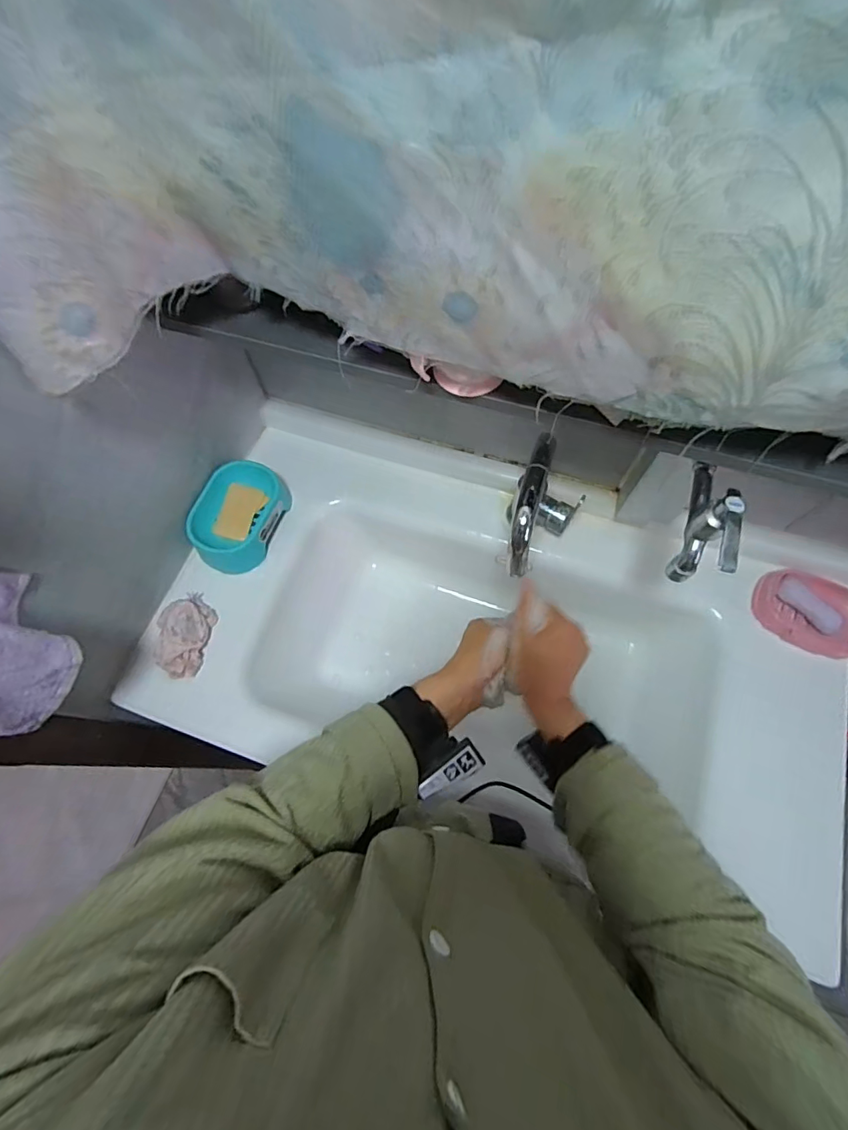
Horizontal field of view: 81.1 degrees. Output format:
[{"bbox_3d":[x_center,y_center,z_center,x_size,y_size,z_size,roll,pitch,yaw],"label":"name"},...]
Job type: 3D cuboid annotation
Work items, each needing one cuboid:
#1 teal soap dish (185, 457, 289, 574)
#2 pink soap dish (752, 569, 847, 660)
[{"bbox_3d":[-0.274,-0.067,0.742,0.108,0.074,0.159,14,69,8],"label":"teal soap dish"},{"bbox_3d":[0.511,0.062,0.658,0.138,0.032,0.102,29,72,14],"label":"pink soap dish"}]

